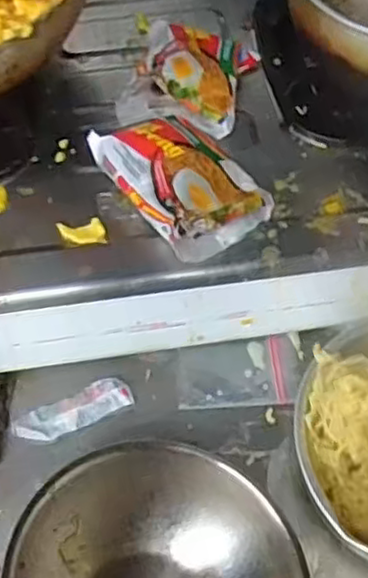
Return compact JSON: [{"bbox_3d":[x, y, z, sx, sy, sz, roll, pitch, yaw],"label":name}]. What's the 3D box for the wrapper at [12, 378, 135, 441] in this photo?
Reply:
[{"bbox_3d":[-0.091,0.102,0.586,0.096,0.016,0.027,-22,61,-13],"label":"wrapper"}]

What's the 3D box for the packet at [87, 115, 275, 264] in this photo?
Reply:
[{"bbox_3d":[-0.001,-0.085,0.544,0.088,0.045,0.117,-36,65,-19],"label":"packet"}]

